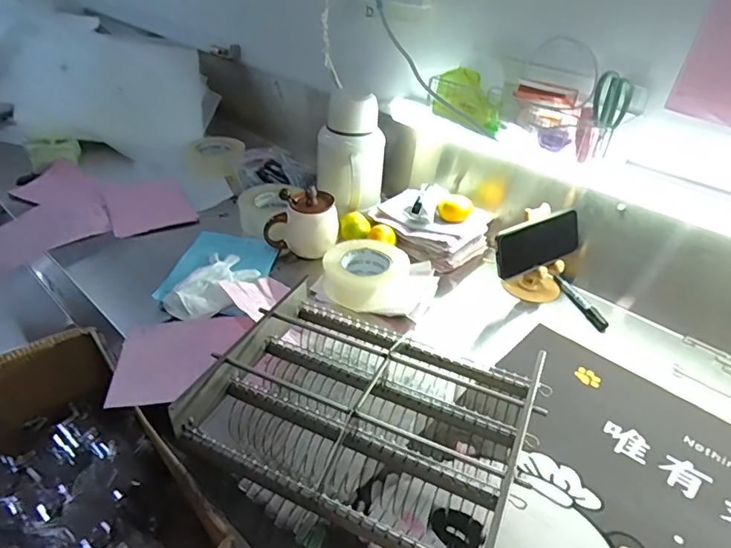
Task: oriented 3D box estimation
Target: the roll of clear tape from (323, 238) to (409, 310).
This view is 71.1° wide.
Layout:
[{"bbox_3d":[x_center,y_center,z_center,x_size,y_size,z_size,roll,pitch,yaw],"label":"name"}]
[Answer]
[{"bbox_3d":[0.000,0.000,0.810,0.112,0.069,0.117,2,34,-1],"label":"roll of clear tape"}]

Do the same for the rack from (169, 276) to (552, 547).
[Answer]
[{"bbox_3d":[0.000,0.157,0.540,0.311,0.117,0.244,18,37,22],"label":"rack"}]

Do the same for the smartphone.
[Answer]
[{"bbox_3d":[0.271,-0.047,0.803,0.164,0.074,0.009,-19,23,-21],"label":"smartphone"}]

